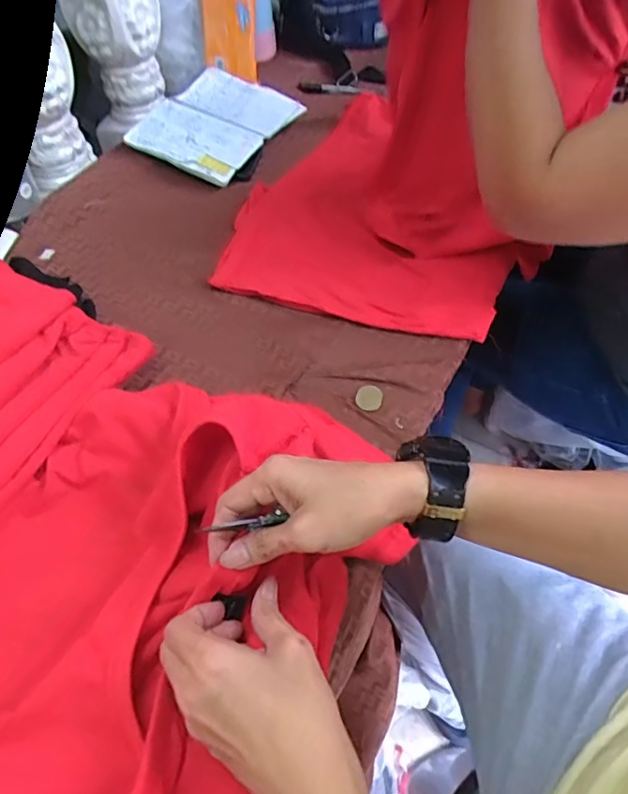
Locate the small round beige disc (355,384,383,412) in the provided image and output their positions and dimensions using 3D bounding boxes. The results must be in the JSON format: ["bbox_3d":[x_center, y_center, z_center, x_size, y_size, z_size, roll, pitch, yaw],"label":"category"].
[{"bbox_3d":[0.056,0.000,0.545,0.027,0.004,0.029,-3,52,3],"label":"small round beige disc"}]

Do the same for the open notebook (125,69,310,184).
[{"bbox_3d":[-0.157,-0.442,0.853,0.191,0.019,0.242,28,59,11],"label":"open notebook"}]

